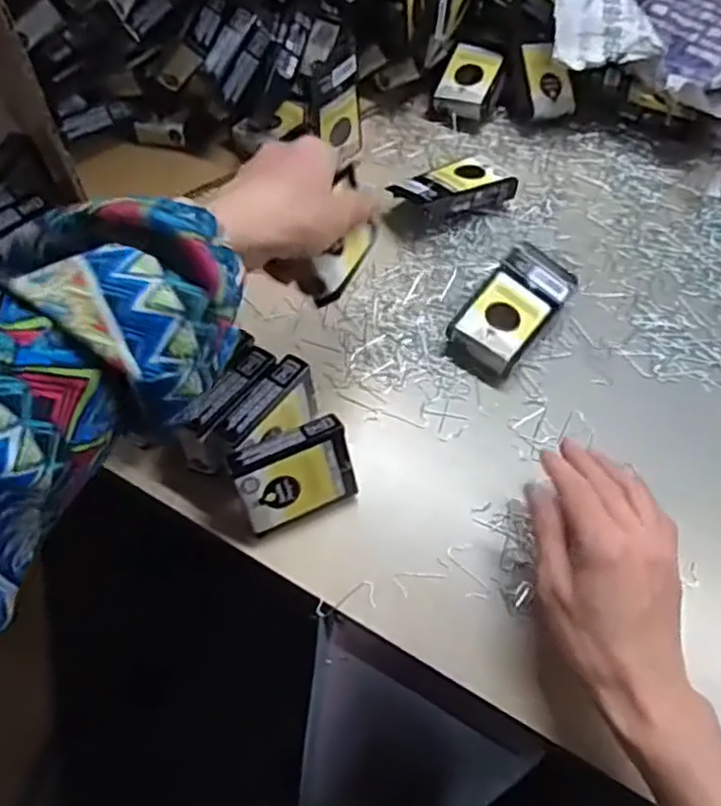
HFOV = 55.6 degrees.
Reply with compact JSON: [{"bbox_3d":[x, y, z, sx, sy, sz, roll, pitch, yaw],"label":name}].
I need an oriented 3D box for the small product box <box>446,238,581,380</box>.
[{"bbox_3d":[0.114,-0.069,0.509,0.055,0.032,0.106,32,65,18],"label":"small product box"}]

